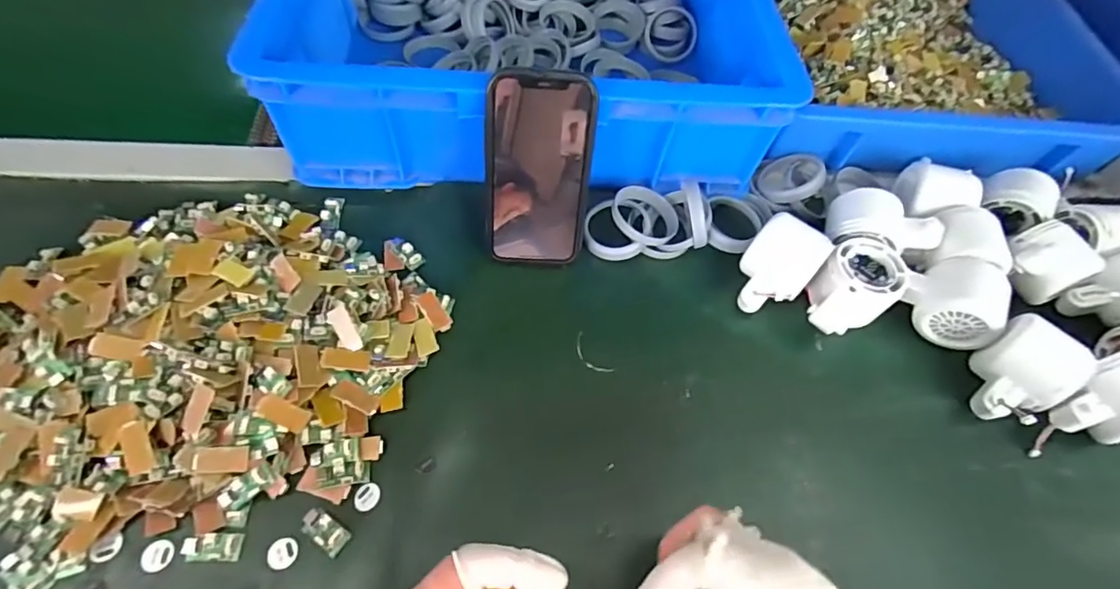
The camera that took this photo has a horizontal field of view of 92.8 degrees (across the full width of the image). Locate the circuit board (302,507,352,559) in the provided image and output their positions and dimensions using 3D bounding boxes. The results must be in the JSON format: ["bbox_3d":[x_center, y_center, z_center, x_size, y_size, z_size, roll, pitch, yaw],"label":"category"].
[{"bbox_3d":[-0.143,0.144,0.325,0.031,0.009,0.016,32,61,14],"label":"circuit board"}]

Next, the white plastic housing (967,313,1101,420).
[{"bbox_3d":[0.333,0.059,0.391,0.069,0.054,0.056,-25,64,-19],"label":"white plastic housing"}]

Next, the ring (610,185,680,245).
[{"bbox_3d":[0.072,-0.067,0.457,0.056,0.011,0.053,6,67,-13],"label":"ring"}]

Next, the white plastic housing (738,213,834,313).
[{"bbox_3d":[0.173,-0.021,0.429,0.054,0.046,0.073,34,62,15],"label":"white plastic housing"}]

